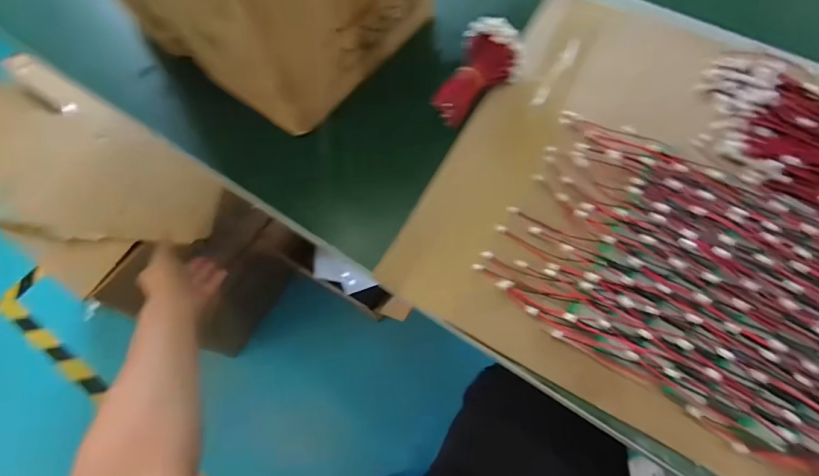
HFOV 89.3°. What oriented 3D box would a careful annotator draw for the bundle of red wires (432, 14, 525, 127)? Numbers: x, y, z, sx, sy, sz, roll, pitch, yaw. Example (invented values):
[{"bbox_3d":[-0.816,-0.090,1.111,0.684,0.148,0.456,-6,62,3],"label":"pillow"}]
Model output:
[{"bbox_3d":[0.065,-0.164,0.416,0.058,0.058,0.112,34,86,15],"label":"bundle of red wires"}]

